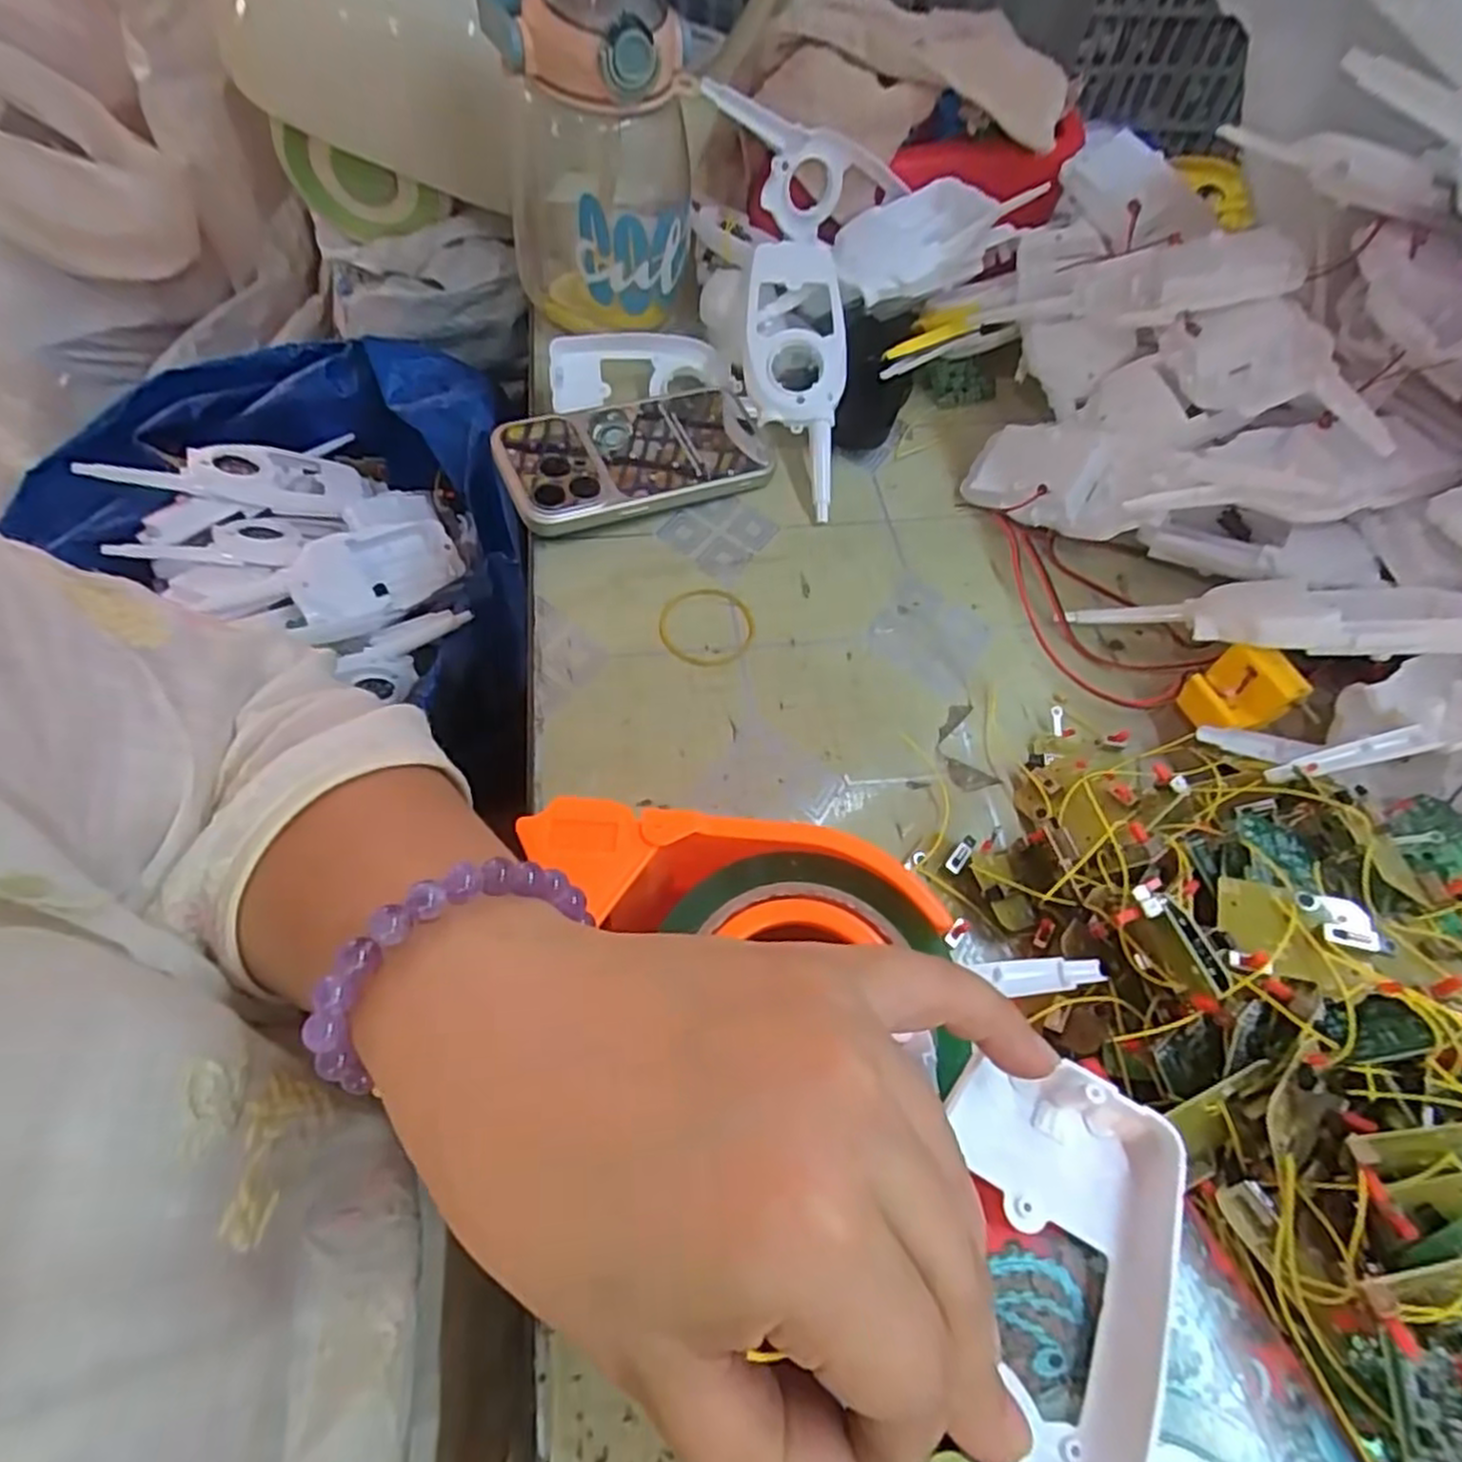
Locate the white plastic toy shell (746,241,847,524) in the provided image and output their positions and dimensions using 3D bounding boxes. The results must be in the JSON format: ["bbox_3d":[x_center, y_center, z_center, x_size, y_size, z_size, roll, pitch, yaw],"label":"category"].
[{"bbox_3d":[0.041,-0.204,0.435,0.057,0.033,0.166,-5,87,-7],"label":"white plastic toy shell"}]

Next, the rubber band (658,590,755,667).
[{"bbox_3d":[-0.012,-0.053,0.382,0.048,0.004,0.048,-8,59,-9],"label":"rubber band"}]

